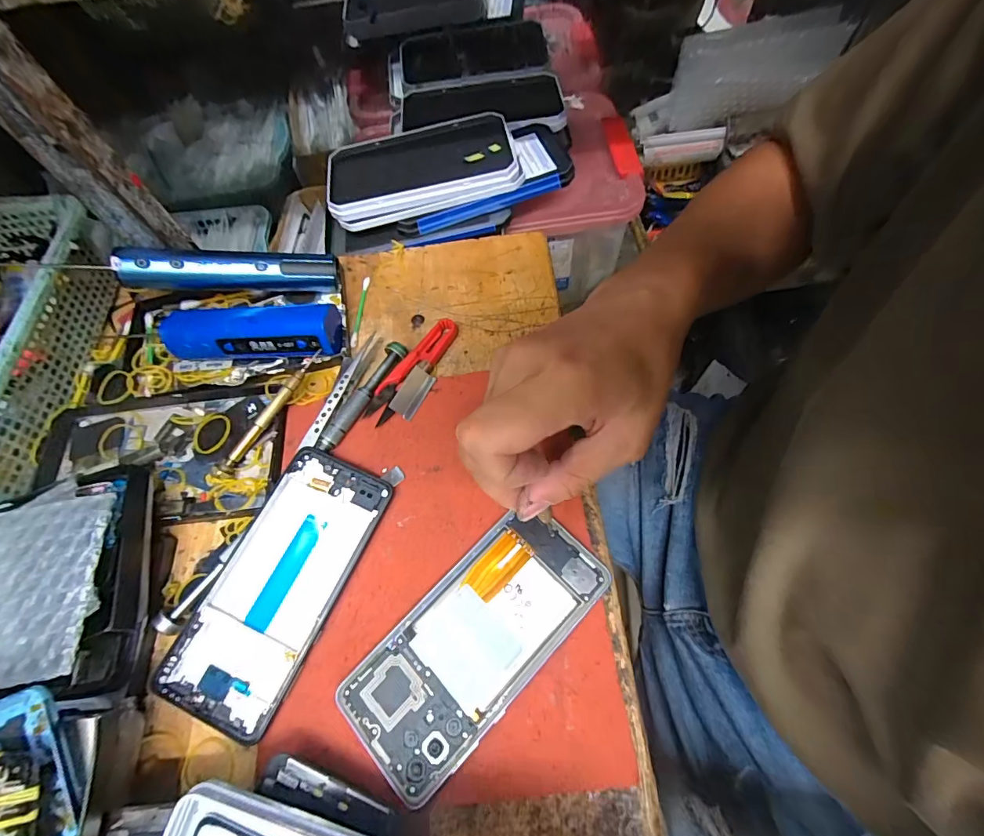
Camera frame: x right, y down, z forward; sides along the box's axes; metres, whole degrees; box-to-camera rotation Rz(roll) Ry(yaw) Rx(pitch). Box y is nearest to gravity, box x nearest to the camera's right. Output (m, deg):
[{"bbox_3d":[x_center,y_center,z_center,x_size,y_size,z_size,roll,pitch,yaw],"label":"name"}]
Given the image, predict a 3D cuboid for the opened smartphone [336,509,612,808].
[{"bbox_3d":[-0.008,0.124,0.251,0.156,0.005,0.071,-41,70,-14],"label":"opened smartphone"}]

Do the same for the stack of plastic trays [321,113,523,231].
[{"bbox_3d":[-0.067,-0.240,0.422,0.176,0.021,0.103,-13,64,2],"label":"stack of plastic trays"}]

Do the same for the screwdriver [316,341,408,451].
[{"bbox_3d":[-0.097,-0.018,0.326,0.019,0.014,0.095,28,68,14],"label":"screwdriver"}]

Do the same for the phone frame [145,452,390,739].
[{"bbox_3d":[-0.128,0.098,0.272,0.070,0.011,0.157,21,66,11],"label":"phone frame"}]

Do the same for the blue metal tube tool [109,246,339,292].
[{"bbox_3d":[-0.205,-0.119,0.353,0.153,0.024,0.025,-4,63,-16],"label":"blue metal tube tool"}]

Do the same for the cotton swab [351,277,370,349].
[{"bbox_3d":[-0.111,-0.089,0.369,0.006,0.006,0.068,3,64,3],"label":"cotton swab"}]

